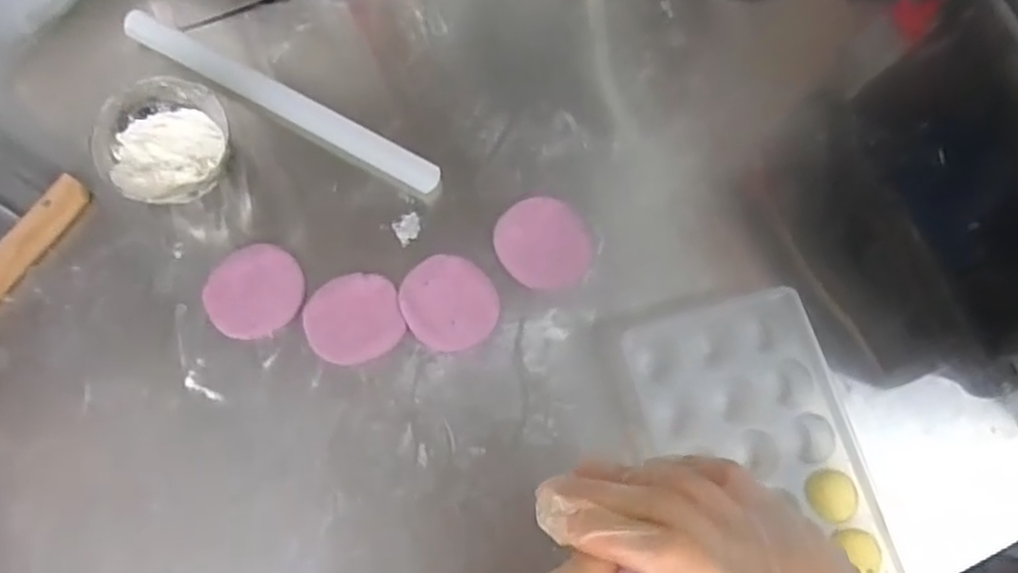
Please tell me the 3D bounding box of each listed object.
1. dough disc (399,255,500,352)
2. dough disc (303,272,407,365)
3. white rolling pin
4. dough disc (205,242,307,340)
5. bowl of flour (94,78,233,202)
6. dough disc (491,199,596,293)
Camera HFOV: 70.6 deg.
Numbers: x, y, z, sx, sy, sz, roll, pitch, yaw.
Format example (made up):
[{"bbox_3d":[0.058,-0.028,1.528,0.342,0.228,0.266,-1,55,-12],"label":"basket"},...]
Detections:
[{"bbox_3d":[-0.051,0.015,0.610,0.075,0.012,0.081,1,74,-2],"label":"dough disc"},{"bbox_3d":[-0.130,0.027,0.603,0.077,0.010,0.072,1,74,-2],"label":"dough disc"},{"bbox_3d":[-0.203,-0.167,0.650,0.315,0.027,0.029,28,75,6],"label":"white rolling pin"},{"bbox_3d":[-0.214,0.004,0.607,0.079,0.007,0.077,1,74,-2],"label":"dough disc"},{"bbox_3d":[-0.293,-0.120,0.622,0.100,0.054,0.107,1,74,-2],"label":"bowl of flour"},{"bbox_3d":[0.031,-0.038,0.635,0.076,0.005,0.085,-33,78,-10],"label":"dough disc"}]

